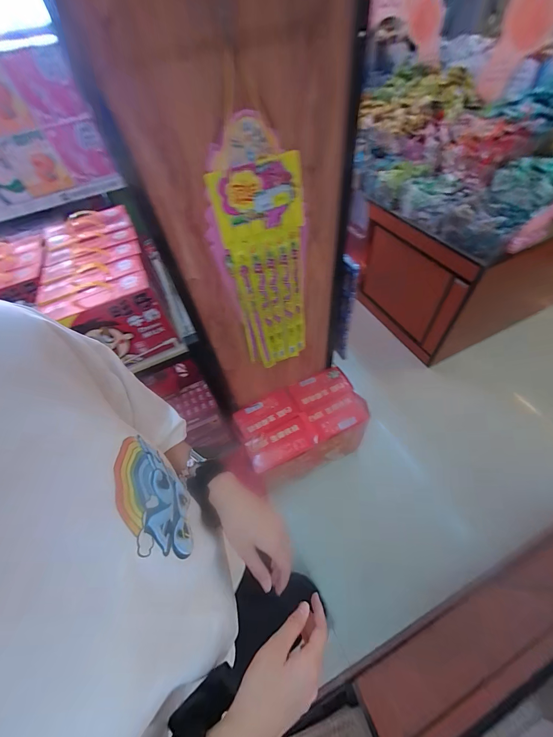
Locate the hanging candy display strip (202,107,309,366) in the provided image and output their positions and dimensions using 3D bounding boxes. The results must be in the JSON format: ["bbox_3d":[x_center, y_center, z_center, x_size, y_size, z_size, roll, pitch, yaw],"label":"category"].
[{"bbox_3d":[-0.023,-0.230,0.742,0.219,0.640,0.036,-19,54,-8],"label":"hanging candy display strip"}]

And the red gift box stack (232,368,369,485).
[{"bbox_3d":[0.127,0.278,1.303,0.542,0.270,0.326,-26,55,-13],"label":"red gift box stack"}]

